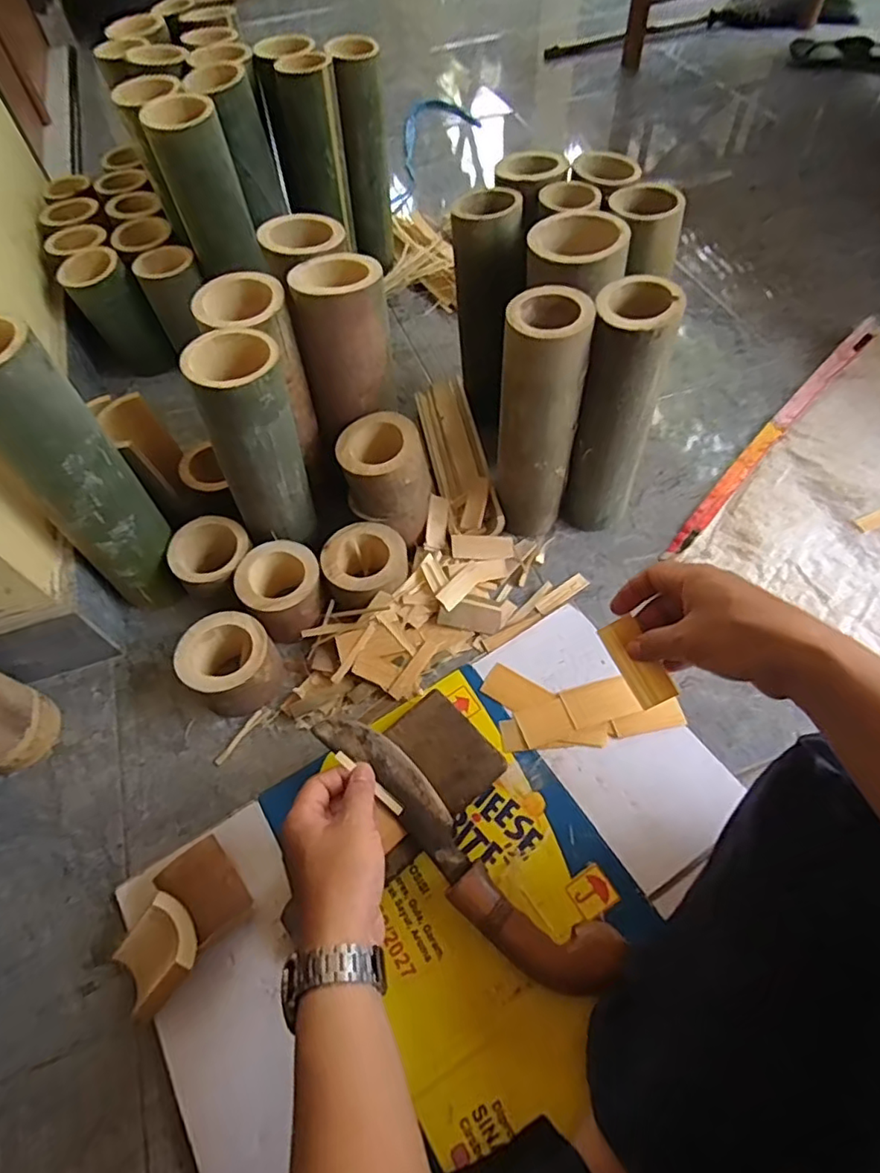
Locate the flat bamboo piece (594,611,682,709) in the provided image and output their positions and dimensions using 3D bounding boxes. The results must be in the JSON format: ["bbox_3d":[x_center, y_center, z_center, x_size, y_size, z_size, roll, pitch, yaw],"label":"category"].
[{"bbox_3d":[0.156,0.060,0.465,0.031,0.005,0.072,-32,85,23],"label":"flat bamboo piece"}]

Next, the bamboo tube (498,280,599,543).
[{"bbox_3d":[0.107,-0.166,0.645,0.081,0.280,0.082,11,59,11],"label":"bamboo tube"}]

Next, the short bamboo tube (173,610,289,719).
[{"bbox_3d":[-0.218,0.085,0.626,0.092,0.075,0.090,-29,60,-14],"label":"short bamboo tube"}]

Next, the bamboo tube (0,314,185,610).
[{"bbox_3d":[-0.358,-0.102,0.594,0.091,0.300,0.108,-41,64,-20],"label":"bamboo tube"}]

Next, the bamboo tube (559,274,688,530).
[{"bbox_3d":[0.193,-0.180,0.650,0.077,0.277,0.088,16,60,14],"label":"bamboo tube"}]

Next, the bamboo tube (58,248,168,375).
[{"bbox_3d":[-0.486,-0.405,0.901,0.090,0.167,0.086,-31,61,-15],"label":"bamboo tube"}]

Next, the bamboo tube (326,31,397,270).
[{"bbox_3d":[-0.108,-0.637,0.900,0.066,0.281,0.081,-5,58,0],"label":"bamboo tube"}]

